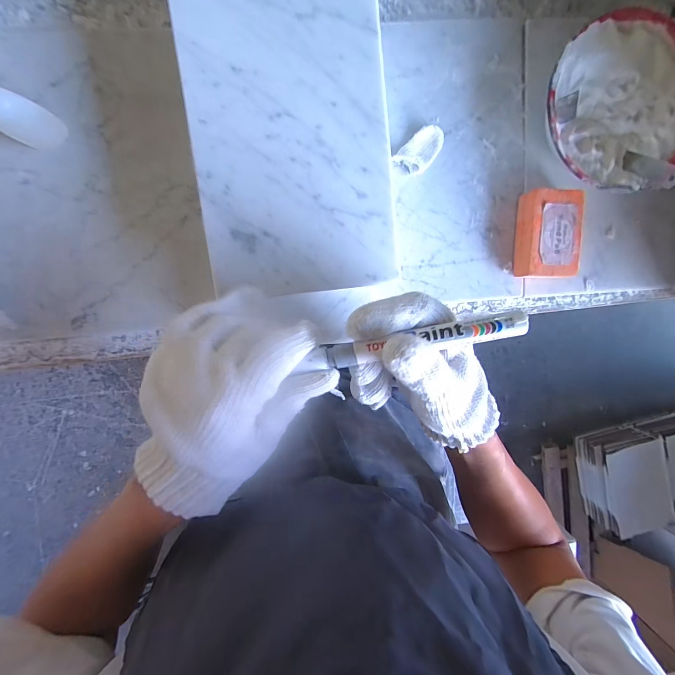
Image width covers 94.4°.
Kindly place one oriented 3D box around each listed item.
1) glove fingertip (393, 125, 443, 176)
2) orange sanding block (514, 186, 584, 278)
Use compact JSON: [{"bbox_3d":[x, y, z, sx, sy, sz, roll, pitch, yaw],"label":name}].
[{"bbox_3d":[0.093,-0.207,0.346,0.034,0.015,0.055,42,93,-7],"label":"glove fingertip"},{"bbox_3d":[0.241,-0.116,0.358,0.058,0.031,0.092,-1,97,-3],"label":"orange sanding block"}]

